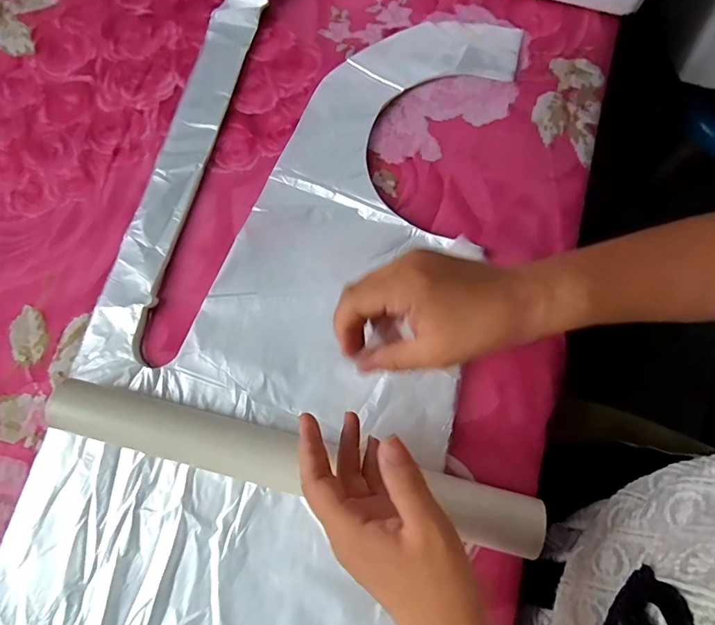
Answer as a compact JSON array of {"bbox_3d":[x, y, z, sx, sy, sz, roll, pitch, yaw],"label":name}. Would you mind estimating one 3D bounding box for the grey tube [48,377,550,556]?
[{"bbox_3d":[-0.052,0.109,0.348,0.364,0.036,0.048,12,72,7],"label":"grey tube"}]

